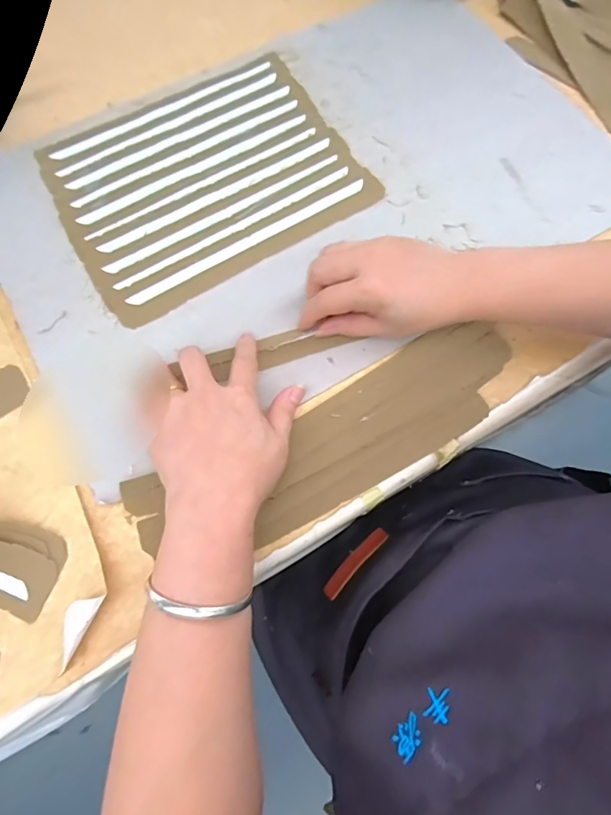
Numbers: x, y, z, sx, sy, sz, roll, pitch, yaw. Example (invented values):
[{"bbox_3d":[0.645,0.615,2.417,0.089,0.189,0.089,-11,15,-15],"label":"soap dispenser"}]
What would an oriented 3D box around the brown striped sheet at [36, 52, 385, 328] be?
[{"bbox_3d":[-0.093,-0.217,0.436,0.262,0.008,0.215,-29,75,-10],"label":"brown striped sheet"}]

